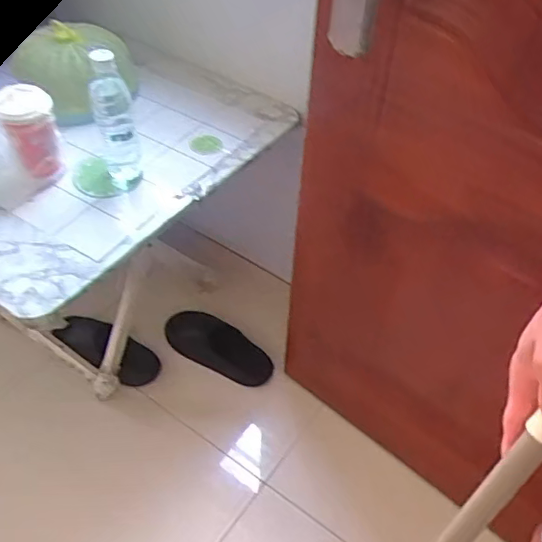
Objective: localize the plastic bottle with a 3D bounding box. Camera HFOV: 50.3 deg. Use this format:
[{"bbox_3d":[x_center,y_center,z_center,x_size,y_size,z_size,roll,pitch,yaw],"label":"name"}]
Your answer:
[{"bbox_3d":[-0.257,-0.242,0.942,0.065,0.223,0.080,-13,49,-10],"label":"plastic bottle"}]

